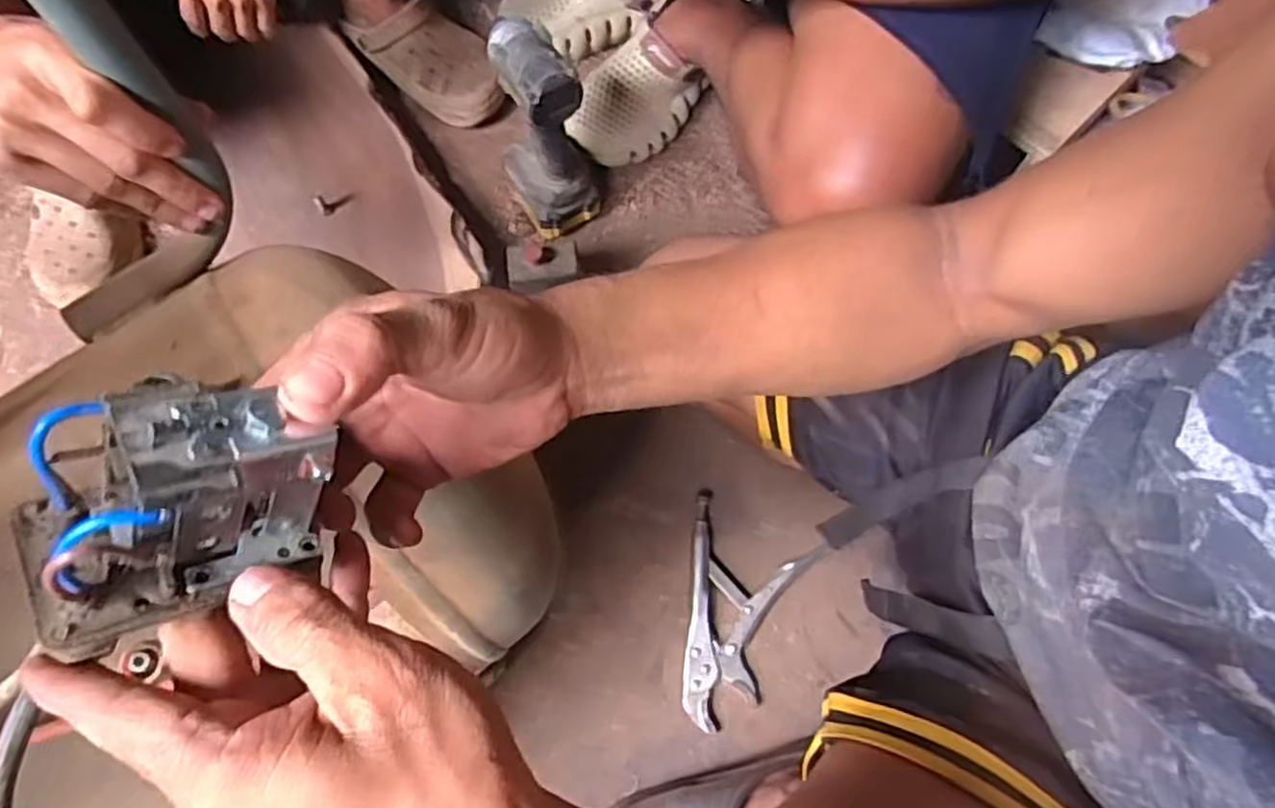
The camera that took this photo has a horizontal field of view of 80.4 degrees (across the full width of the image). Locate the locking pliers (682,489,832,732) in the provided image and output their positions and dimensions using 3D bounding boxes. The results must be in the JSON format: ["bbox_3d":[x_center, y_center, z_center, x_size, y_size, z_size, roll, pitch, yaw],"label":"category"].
[{"bbox_3d":[0.085,0.209,0.763,0.133,0.021,0.206,26,73,8],"label":"locking pliers"}]

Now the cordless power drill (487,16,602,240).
[{"bbox_3d":[-0.094,-0.292,0.814,0.101,0.232,0.102,-17,72,-6],"label":"cordless power drill"}]

